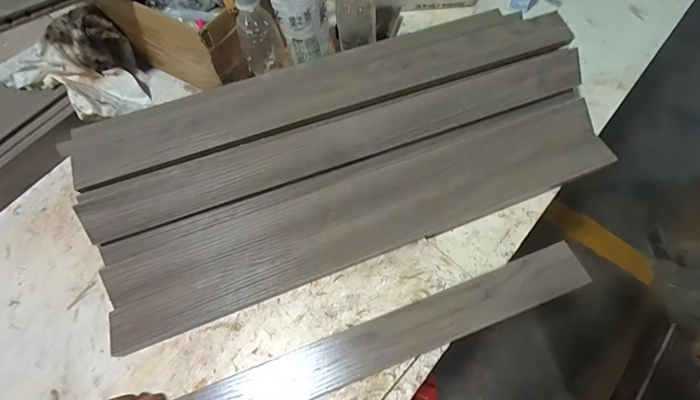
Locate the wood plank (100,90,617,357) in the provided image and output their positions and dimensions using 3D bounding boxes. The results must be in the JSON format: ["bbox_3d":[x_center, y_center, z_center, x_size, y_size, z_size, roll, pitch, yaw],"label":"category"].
[{"bbox_3d":[0.025,0.012,0.430,0.632,0.014,0.121,-19,80,-6],"label":"wood plank"}]

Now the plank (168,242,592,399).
[{"bbox_3d":[-0.050,0.185,0.363,0.649,0.010,0.049,-20,66,-5],"label":"plank"}]

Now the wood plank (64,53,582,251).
[{"bbox_3d":[0.003,-0.075,0.429,0.632,0.012,0.056,-19,100,-7],"label":"wood plank"}]

